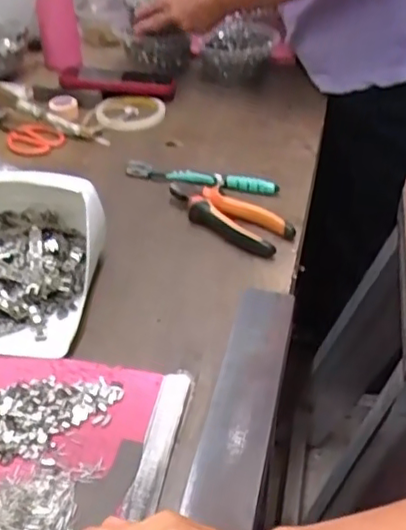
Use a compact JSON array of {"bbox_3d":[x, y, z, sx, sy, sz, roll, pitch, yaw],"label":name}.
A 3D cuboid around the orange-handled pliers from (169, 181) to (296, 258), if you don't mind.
[{"bbox_3d":[0.023,-0.056,0.671,0.153,0.020,0.057,28,46,29],"label":"orange-handled pliers"}]

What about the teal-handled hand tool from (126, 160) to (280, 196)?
[{"bbox_3d":[-0.002,-0.104,0.738,0.185,0.021,0.012,11,40,12],"label":"teal-handled hand tool"}]

